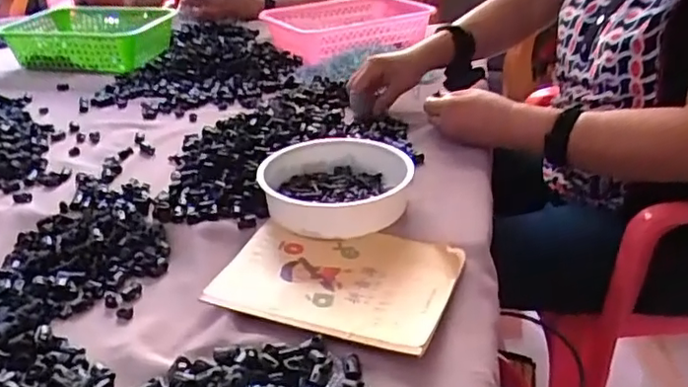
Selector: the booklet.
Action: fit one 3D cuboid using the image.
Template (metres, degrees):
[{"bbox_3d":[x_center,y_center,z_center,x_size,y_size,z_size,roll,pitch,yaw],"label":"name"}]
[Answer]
[{"bbox_3d":[-0.007,0.076,0.567,0.203,0.012,0.139,9,32,21],"label":"booklet"}]

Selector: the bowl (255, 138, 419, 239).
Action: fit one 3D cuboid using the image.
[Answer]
[{"bbox_3d":[-0.009,-0.007,0.669,0.159,0.049,0.154,-2,29,1],"label":"bowl"}]

